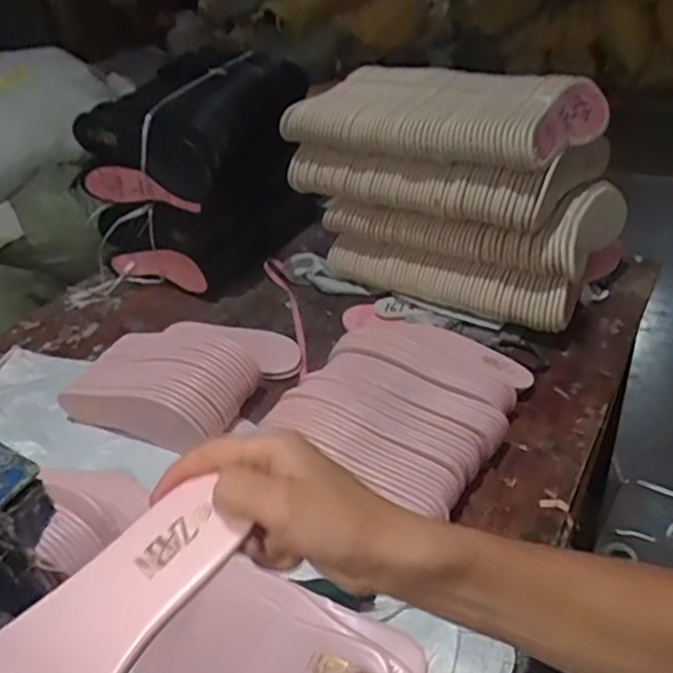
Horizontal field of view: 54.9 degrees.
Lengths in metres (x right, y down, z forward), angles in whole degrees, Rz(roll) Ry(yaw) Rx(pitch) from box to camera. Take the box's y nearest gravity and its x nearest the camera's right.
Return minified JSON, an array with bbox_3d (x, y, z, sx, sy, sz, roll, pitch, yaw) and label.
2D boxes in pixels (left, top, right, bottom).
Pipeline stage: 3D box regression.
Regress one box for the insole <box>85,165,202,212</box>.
[{"bbox_3d":[-0.303,-0.232,0.998,0.203,0.061,0.013,9,38,21],"label":"insole"}]

